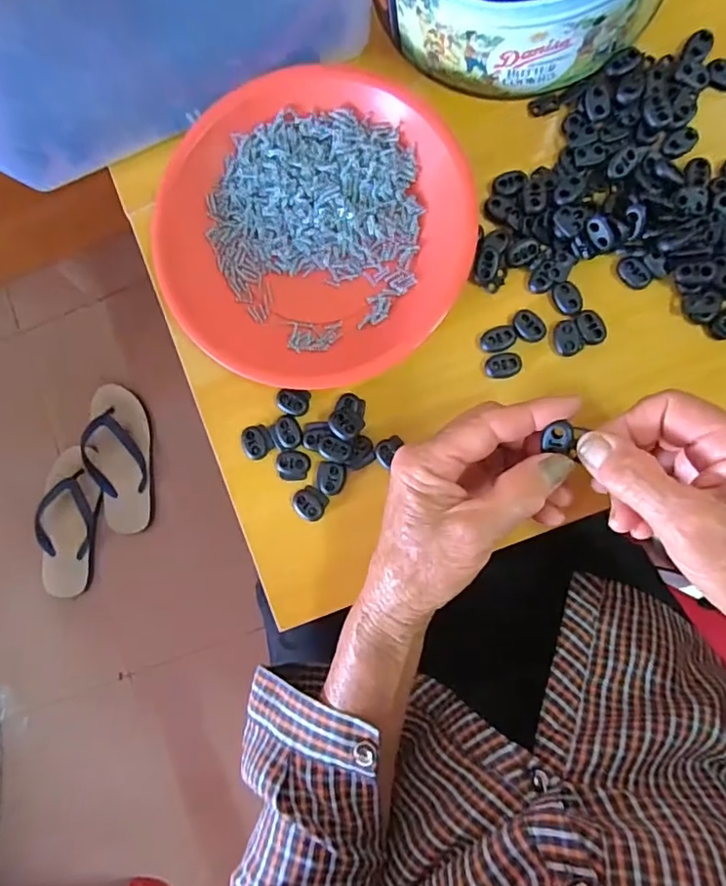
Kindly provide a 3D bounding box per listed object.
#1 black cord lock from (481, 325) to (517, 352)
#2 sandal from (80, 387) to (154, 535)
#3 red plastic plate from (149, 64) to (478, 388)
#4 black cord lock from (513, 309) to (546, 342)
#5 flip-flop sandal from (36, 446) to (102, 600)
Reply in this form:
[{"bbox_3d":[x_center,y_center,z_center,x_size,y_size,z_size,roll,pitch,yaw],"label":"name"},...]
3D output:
[{"bbox_3d":[0.084,-0.065,0.336,0.021,0.004,0.016,-6,87,5],"label":"black cord lock"},{"bbox_3d":[-0.395,0.026,0.866,0.094,0.058,0.232,-7,87,5],"label":"sandal"},{"bbox_3d":[-0.034,-0.137,0.344,0.203,0.030,0.184,42,92,6],"label":"red plastic plate"},{"bbox_3d":[0.103,-0.072,0.334,0.022,0.004,0.016,39,92,6],"label":"black cord lock"},{"bbox_3d":[-0.479,0.130,0.877,0.098,0.039,0.240,9,88,6],"label":"flip-flop sandal"}]

